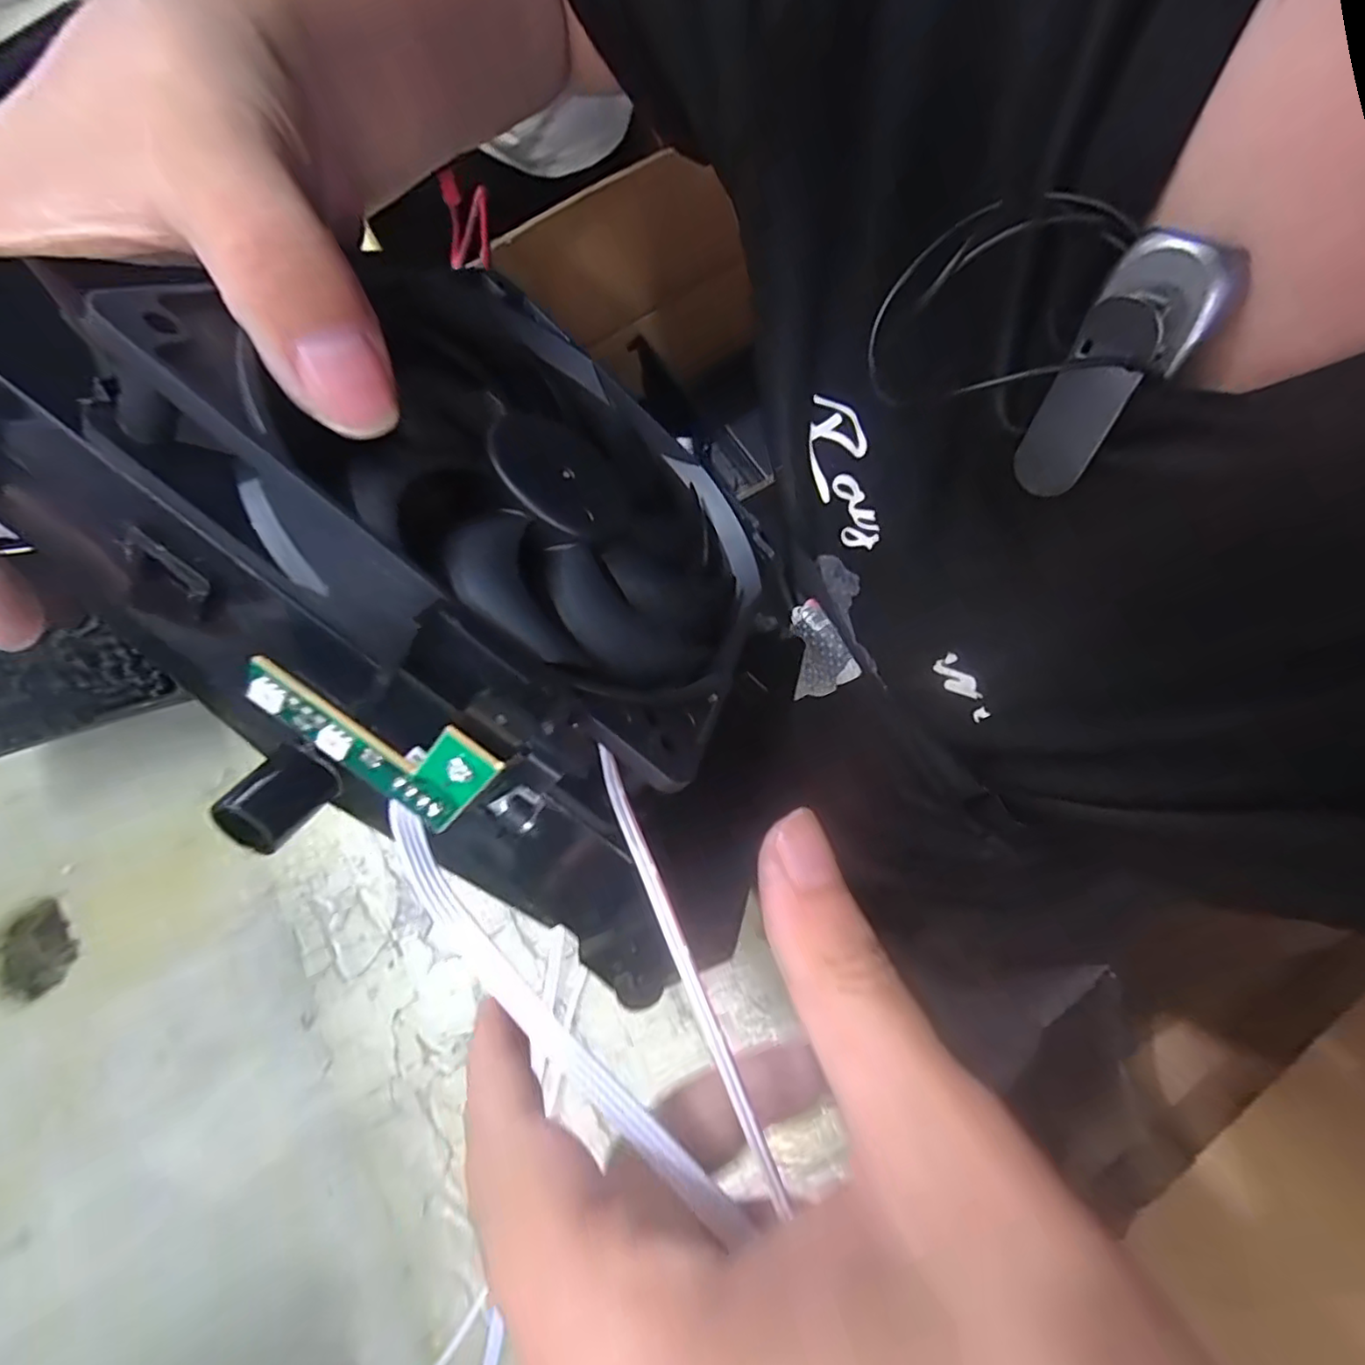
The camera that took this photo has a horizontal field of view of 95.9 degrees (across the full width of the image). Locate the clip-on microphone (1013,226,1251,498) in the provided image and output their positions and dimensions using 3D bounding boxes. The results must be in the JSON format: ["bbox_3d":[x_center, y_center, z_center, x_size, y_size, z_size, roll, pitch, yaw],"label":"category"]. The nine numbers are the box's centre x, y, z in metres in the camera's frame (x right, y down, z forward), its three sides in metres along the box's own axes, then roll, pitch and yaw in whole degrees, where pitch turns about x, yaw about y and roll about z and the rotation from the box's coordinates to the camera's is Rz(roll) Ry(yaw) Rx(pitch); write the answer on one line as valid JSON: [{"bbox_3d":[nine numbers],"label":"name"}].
[{"bbox_3d":[0.099,-0.071,0.143,0.023,0.055,0.013,31,39,10],"label":"clip-on microphone"}]

